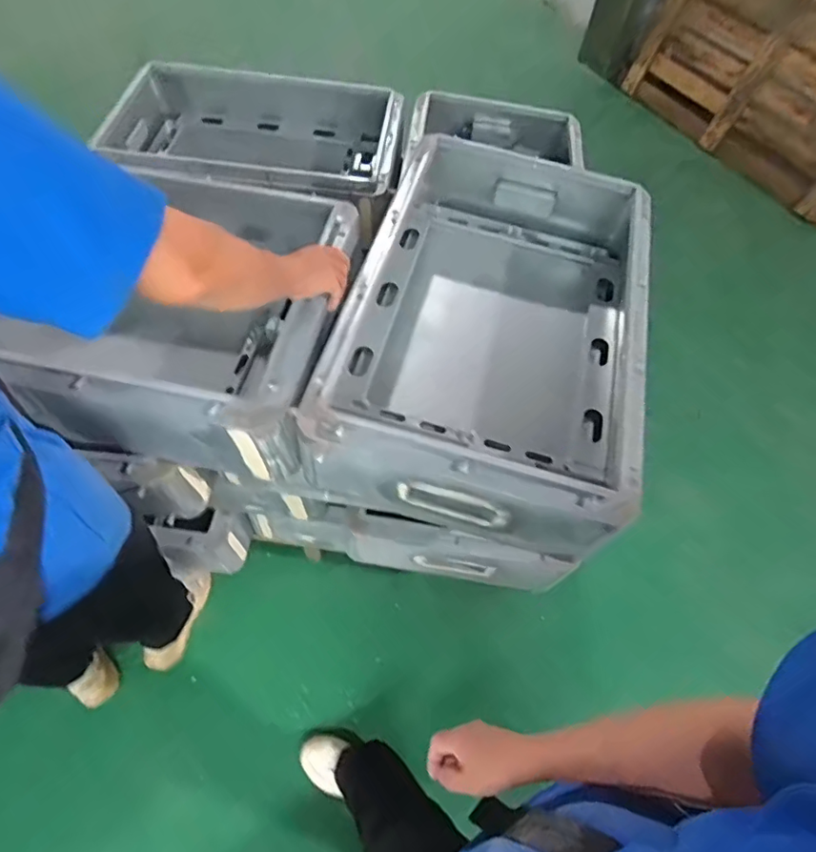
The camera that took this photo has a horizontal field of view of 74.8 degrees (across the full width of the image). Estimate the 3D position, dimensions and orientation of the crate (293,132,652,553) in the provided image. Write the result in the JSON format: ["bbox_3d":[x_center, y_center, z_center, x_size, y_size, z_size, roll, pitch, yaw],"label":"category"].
[{"bbox_3d":[0.135,-0.169,0.838,0.420,0.198,0.658,15,60,4],"label":"crate"}]

